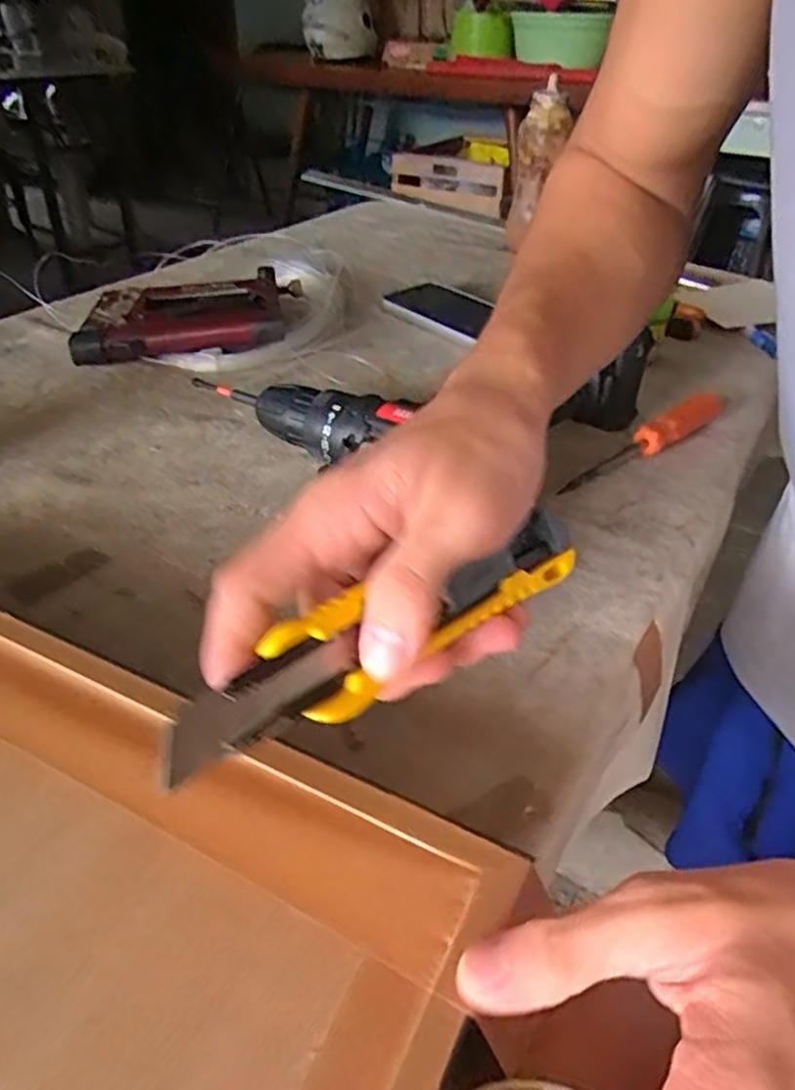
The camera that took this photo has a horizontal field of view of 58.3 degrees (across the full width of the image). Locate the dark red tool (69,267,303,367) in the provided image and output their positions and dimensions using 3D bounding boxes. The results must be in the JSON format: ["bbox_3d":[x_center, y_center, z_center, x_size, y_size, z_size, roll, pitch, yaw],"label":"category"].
[{"bbox_3d":[-0.172,-0.190,0.606,0.185,0.032,0.120,-10,39,-13],"label":"dark red tool"}]

